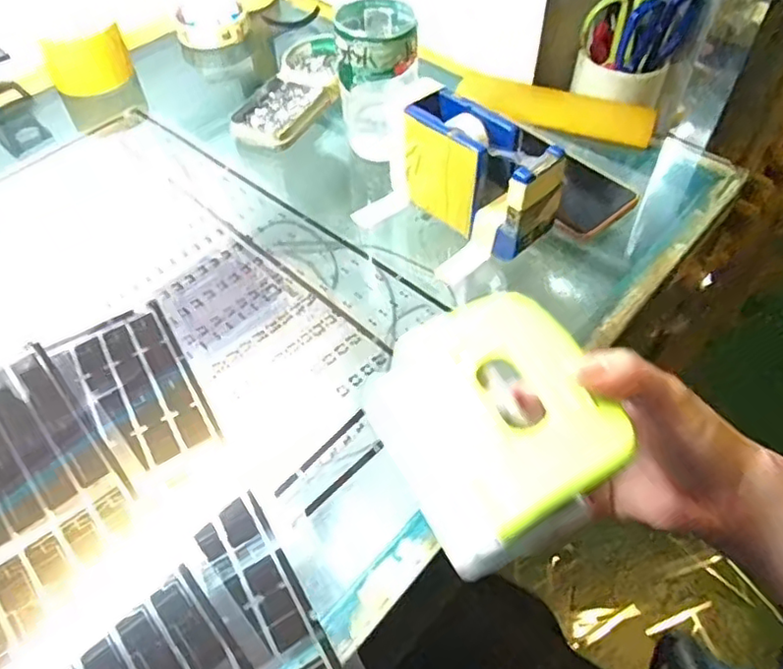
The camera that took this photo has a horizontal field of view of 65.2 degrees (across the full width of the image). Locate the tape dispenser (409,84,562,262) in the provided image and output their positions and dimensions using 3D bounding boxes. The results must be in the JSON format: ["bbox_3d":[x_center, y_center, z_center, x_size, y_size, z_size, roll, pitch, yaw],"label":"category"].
[{"bbox_3d":[0.061,-0.119,0.456,0.048,0.077,0.130,-37,59,-23],"label":"tape dispenser"}]

